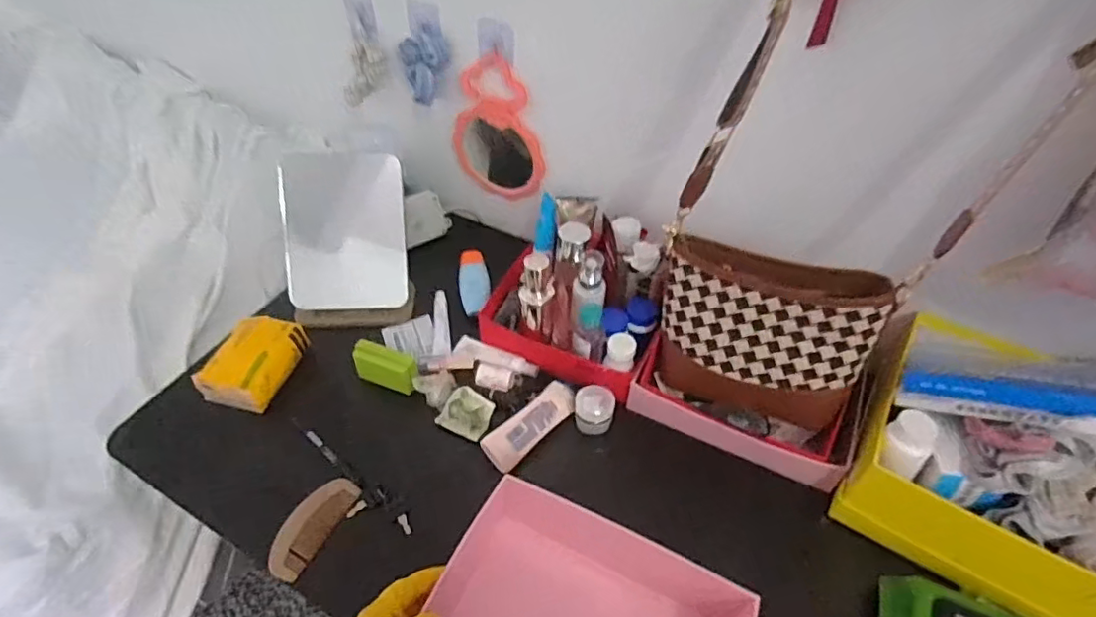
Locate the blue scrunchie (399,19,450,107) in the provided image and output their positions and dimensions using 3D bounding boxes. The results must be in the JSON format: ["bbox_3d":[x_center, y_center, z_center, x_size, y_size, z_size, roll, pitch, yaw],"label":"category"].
[{"bbox_3d":[-0.178,-0.352,0.822,0.070,0.101,0.037,35,44,4],"label":"blue scrunchie"}]

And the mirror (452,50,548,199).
[{"bbox_3d":[-0.072,-0.257,0.849,0.150,0.218,0.025,24,52,19],"label":"mirror"}]

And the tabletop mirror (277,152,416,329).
[{"bbox_3d":[-0.288,-0.095,0.817,0.172,0.182,0.165,-5,48,-6],"label":"tabletop mirror"}]

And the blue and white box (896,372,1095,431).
[{"bbox_3d":[0.467,0.090,0.548,0.224,0.031,0.038,5,44,33],"label":"blue and white box"}]

